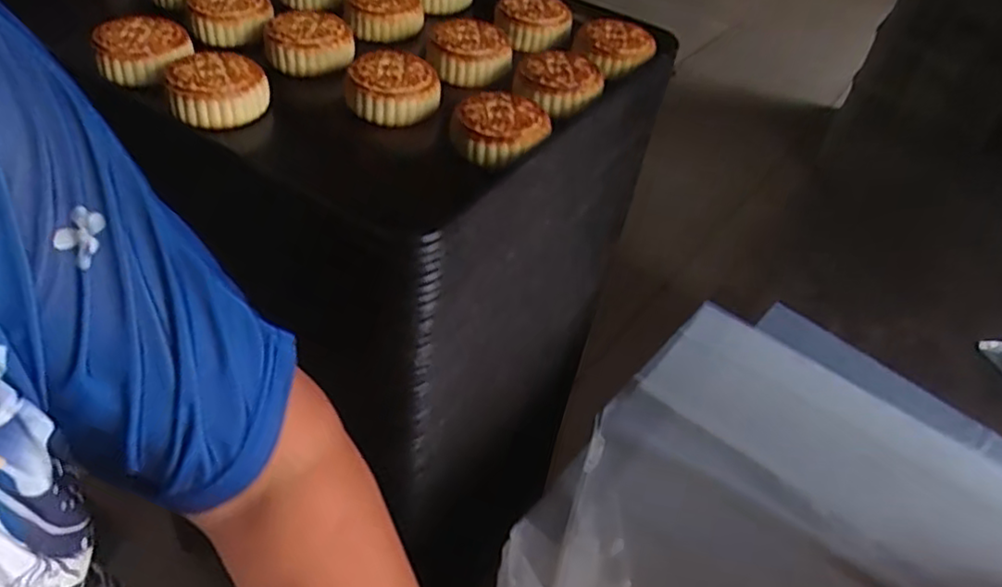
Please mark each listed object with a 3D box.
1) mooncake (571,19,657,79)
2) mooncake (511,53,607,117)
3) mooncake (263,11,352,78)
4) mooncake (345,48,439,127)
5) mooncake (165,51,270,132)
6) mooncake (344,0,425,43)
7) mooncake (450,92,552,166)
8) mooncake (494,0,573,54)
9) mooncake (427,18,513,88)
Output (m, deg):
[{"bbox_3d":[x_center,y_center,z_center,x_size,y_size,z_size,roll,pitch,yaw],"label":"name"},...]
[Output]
[{"bbox_3d":[0.106,-0.232,0.634,0.065,0.024,0.073,-3,46,-10],"label":"mooncake"},{"bbox_3d":[0.048,-0.181,0.574,0.072,0.028,0.072,6,45,-1],"label":"mooncake"},{"bbox_3d":[-0.169,-0.222,0.599,0.074,0.028,0.074,6,45,-1],"label":"mooncake"},{"bbox_3d":[-0.089,-0.169,0.554,0.074,0.030,0.074,-5,46,-11],"label":"mooncake"},{"bbox_3d":[-0.221,-0.160,0.530,0.070,0.033,0.070,-12,48,-18],"label":"mooncake"},{"bbox_3d":[-0.114,-0.275,0.661,0.076,0.032,0.073,-6,46,-13],"label":"mooncake"},{"bbox_3d":[0.001,-0.125,0.514,0.070,0.026,0.070,3,45,-3],"label":"mooncake"},{"bbox_3d":[0.033,-0.277,0.682,0.074,0.042,0.074,6,45,-1],"label":"mooncake"},{"bbox_3d":[-0.028,-0.221,0.620,0.073,0.037,0.073,3,45,-4],"label":"mooncake"}]

